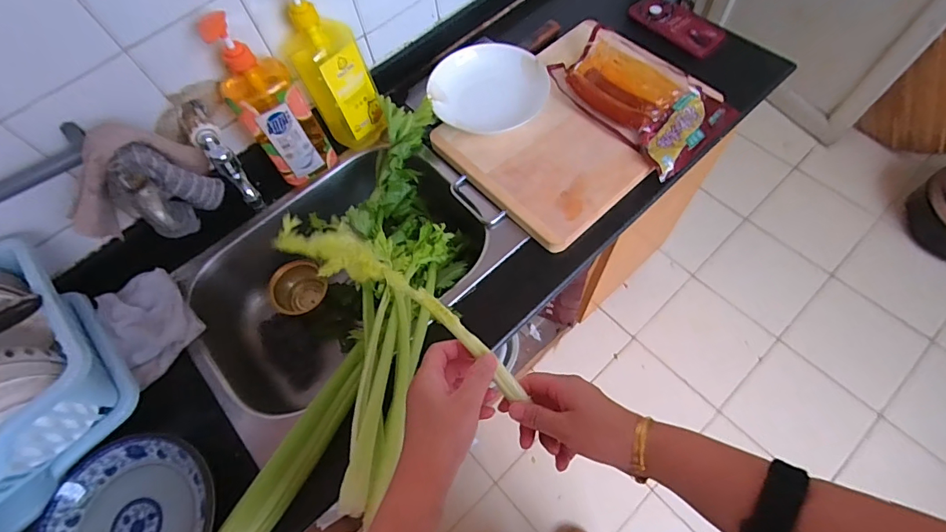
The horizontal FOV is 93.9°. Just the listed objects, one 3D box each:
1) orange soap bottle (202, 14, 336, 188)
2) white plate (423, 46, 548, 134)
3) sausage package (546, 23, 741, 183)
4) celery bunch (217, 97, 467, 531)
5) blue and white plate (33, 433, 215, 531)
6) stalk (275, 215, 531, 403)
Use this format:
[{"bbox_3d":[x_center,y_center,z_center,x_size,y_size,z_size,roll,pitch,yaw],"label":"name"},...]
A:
[{"bbox_3d":[-0.298,-0.242,0.647,0.098,0.250,0.097,-34,65,-13],"label":"orange soap bottle"},{"bbox_3d":[0.027,-0.291,0.738,0.196,0.033,0.160,0,78,-1],"label":"white plate"},{"bbox_3d":[0.275,-0.284,0.728,0.178,0.037,0.270,-36,65,-14],"label":"sausage package"},{"bbox_3d":[-0.128,0.060,0.609,0.169,0.119,0.662,11,63,10],"label":"celery bunch"},{"bbox_3d":[-0.393,0.300,0.507,0.191,0.029,0.190,-2,62,3],"label":"blue and white plate"},{"bbox_3d":[-0.063,0.037,0.421,0.270,0.049,0.041,35,68,-3],"label":"stalk"}]

